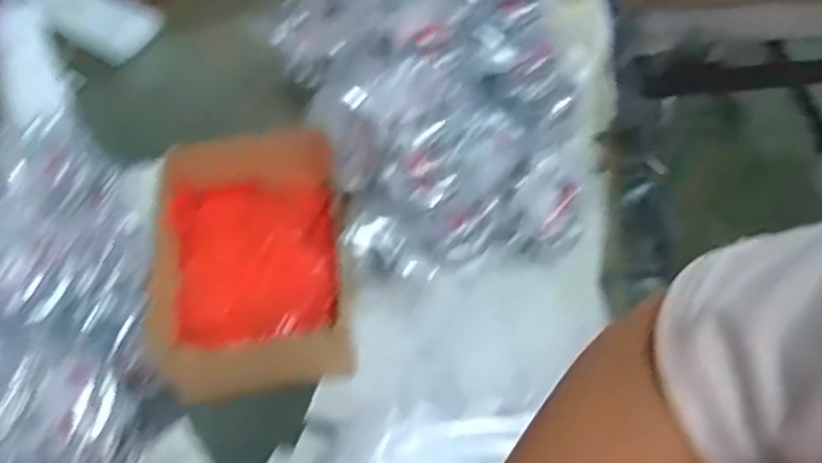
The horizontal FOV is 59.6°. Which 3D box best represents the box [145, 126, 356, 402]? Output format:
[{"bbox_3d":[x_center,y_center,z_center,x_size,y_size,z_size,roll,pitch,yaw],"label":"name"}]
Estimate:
[{"bbox_3d":[-0.139,0.023,0.631,0.160,0.059,0.233,-6,56,-2],"label":"box"}]

